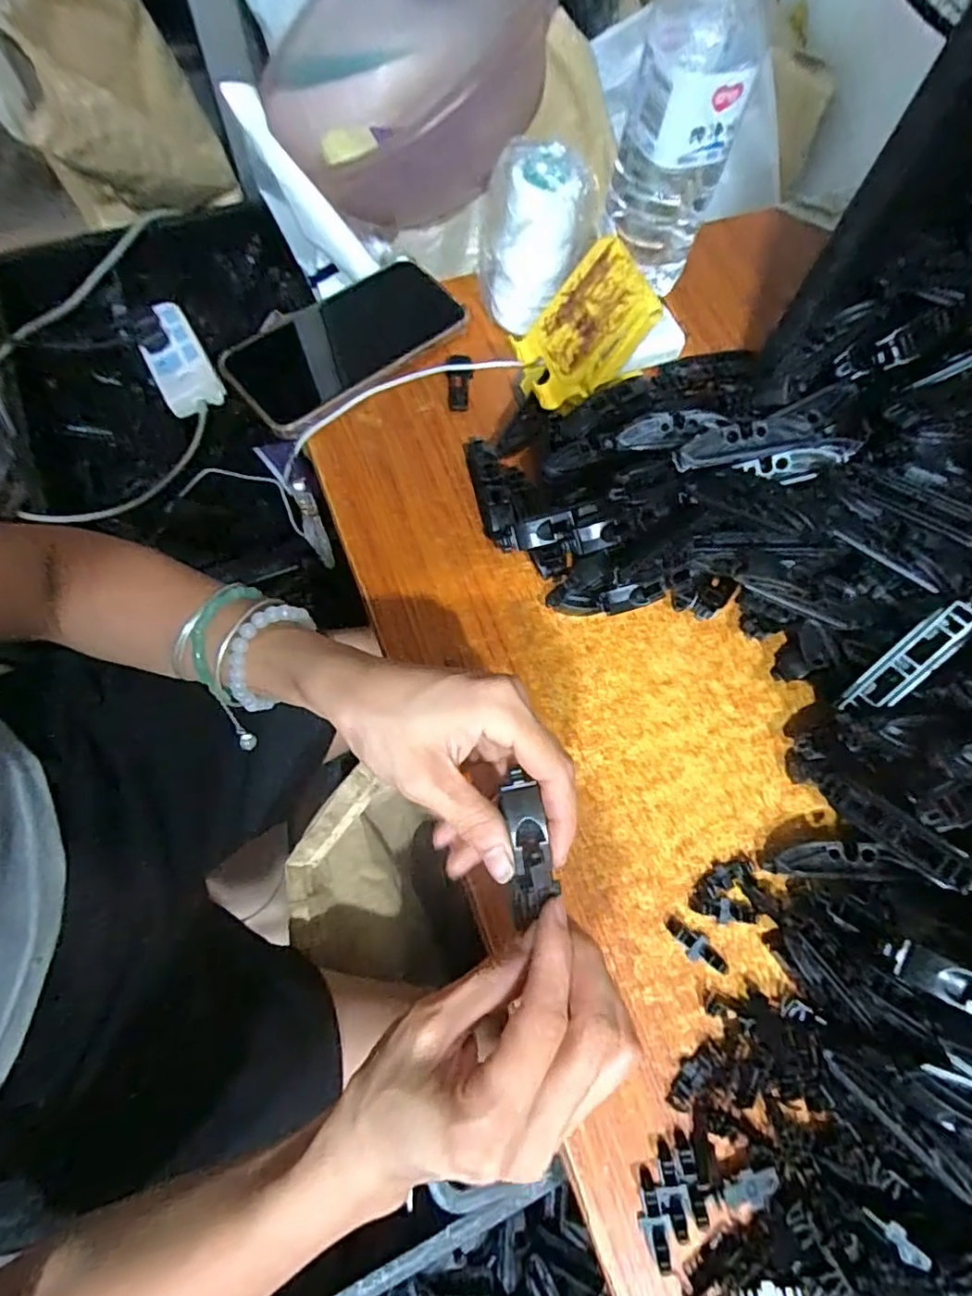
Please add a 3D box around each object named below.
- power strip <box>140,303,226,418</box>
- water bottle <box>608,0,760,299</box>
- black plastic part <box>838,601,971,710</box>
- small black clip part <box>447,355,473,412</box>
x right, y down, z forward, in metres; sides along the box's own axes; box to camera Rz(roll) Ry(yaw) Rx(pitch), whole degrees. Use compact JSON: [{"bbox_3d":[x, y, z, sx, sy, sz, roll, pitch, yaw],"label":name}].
[{"bbox_3d":[-0.414,-0.385,0.814,0.074,0.024,0.169,-28,73,-13],"label":"power strip"},{"bbox_3d":[0.126,-0.342,0.384,0.069,0.184,0.079,17,69,3],"label":"water bottle"},{"bbox_3d":[0.212,0.007,0.307,0.022,0.007,0.071,47,113,15],"label":"black plastic part"},{"bbox_3d":[-0.019,-0.189,0.434,0.016,0.014,0.043,3,83,2],"label":"small black clip part"}]

